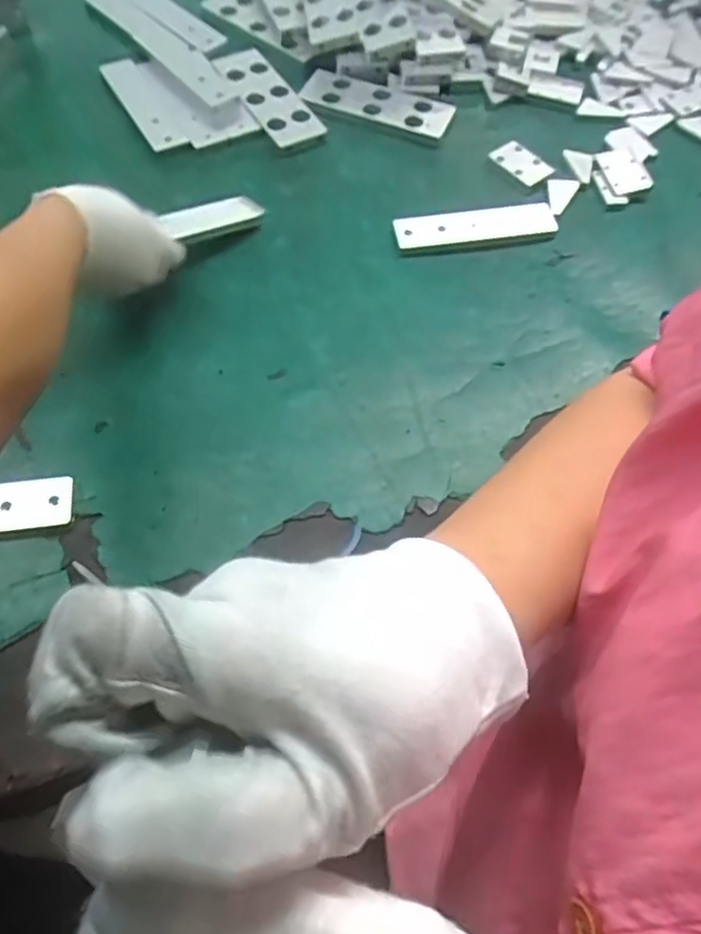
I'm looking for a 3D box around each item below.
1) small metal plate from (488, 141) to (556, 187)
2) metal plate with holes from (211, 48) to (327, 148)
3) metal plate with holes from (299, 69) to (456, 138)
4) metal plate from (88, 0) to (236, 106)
[{"bbox_3d":[0.178,-0.316,0.660,0.059,0.007,0.036,41,81,2],"label":"small metal plate"},{"bbox_3d":[-0.088,-0.406,0.694,0.061,0.011,0.153,-27,69,-16],"label":"metal plate with holes"},{"bbox_3d":[0.026,-0.403,0.703,0.175,0.010,0.059,22,67,14],"label":"metal plate with holes"},{"bbox_3d":[-0.210,-0.483,0.722,0.045,0.011,0.246,-37,72,-19],"label":"metal plate"}]

